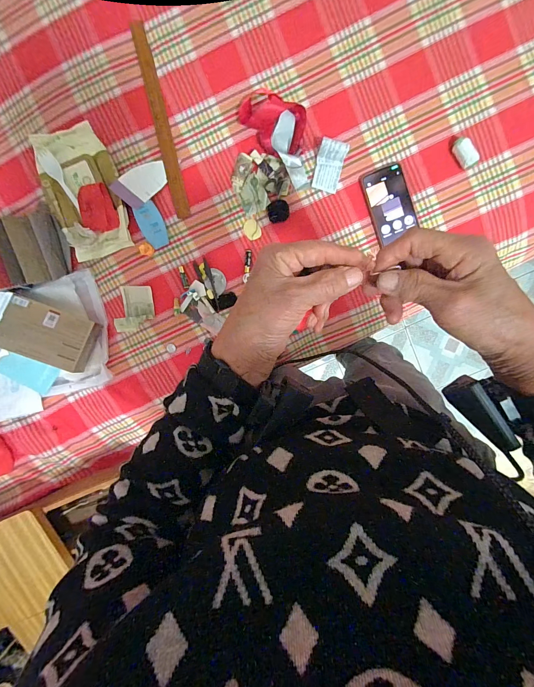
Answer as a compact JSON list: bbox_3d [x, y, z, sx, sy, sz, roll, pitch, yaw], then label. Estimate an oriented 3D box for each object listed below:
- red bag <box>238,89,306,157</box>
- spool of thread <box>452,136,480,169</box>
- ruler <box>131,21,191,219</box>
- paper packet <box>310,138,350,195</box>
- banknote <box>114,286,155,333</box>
[{"bbox_3d":[0.011,-0.388,0.535,0.081,0.040,0.123,-43,95,5],"label":"red bag"},{"bbox_3d":[0.351,-0.337,0.546,0.020,0.029,0.055,-28,99,4],"label":"spool of thread"},{"bbox_3d":[-0.191,-0.397,0.559,0.027,0.004,0.326,-13,98,2],"label":"ruler"},{"bbox_3d":[0.112,-0.319,0.555,0.048,0.034,0.073,15,99,-3],"label":"paper packet"},{"bbox_3d":[-0.250,-0.066,0.583,0.064,0.037,0.085,-1,97,1],"label":"banknote"}]

